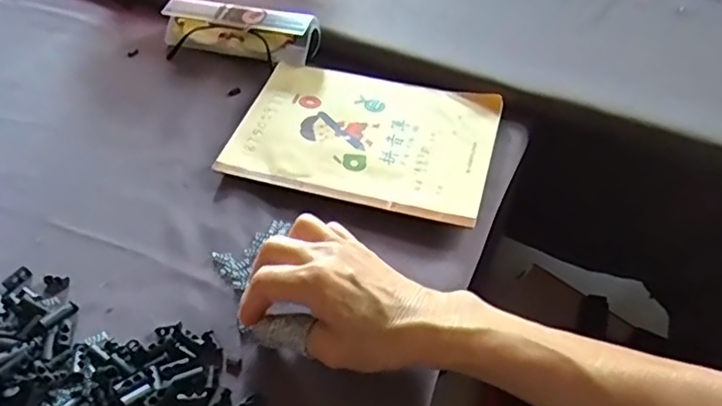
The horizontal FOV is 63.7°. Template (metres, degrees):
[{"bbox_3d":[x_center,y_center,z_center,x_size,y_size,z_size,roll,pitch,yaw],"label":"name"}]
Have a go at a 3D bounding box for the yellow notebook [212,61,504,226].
[{"bbox_3d":[0.004,-0.058,0.481,0.204,0.013,0.144,13,51,11],"label":"yellow notebook"}]

